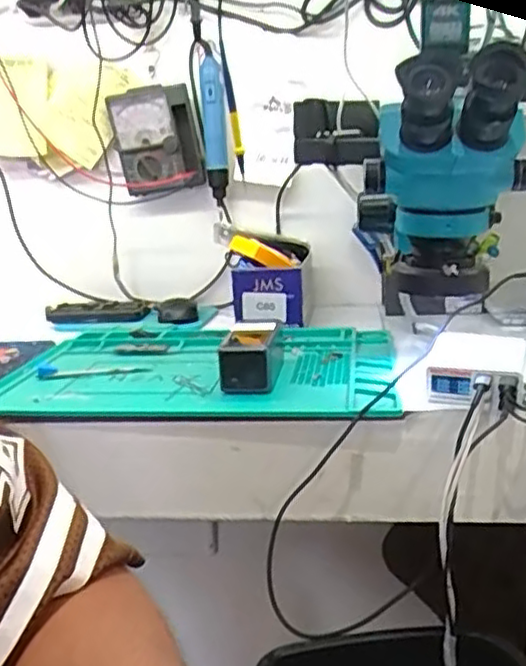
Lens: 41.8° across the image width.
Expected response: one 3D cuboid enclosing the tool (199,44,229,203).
[{"bbox_3d":[-0.064,-0.283,0.927,0.030,0.214,0.042,-4,40,-4],"label":"tool"}]

